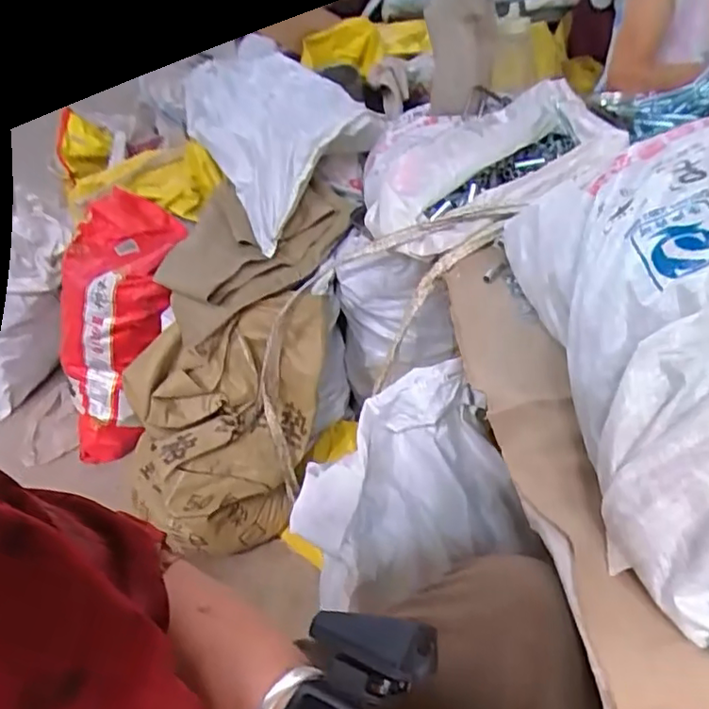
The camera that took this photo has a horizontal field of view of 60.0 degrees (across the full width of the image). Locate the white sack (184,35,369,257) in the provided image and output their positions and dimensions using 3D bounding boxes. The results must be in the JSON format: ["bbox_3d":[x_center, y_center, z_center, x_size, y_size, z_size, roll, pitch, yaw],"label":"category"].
[{"bbox_3d":[-0.189,-0.423,1.184,0.236,0.211,0.467,-25,40,-22],"label":"white sack"}]

